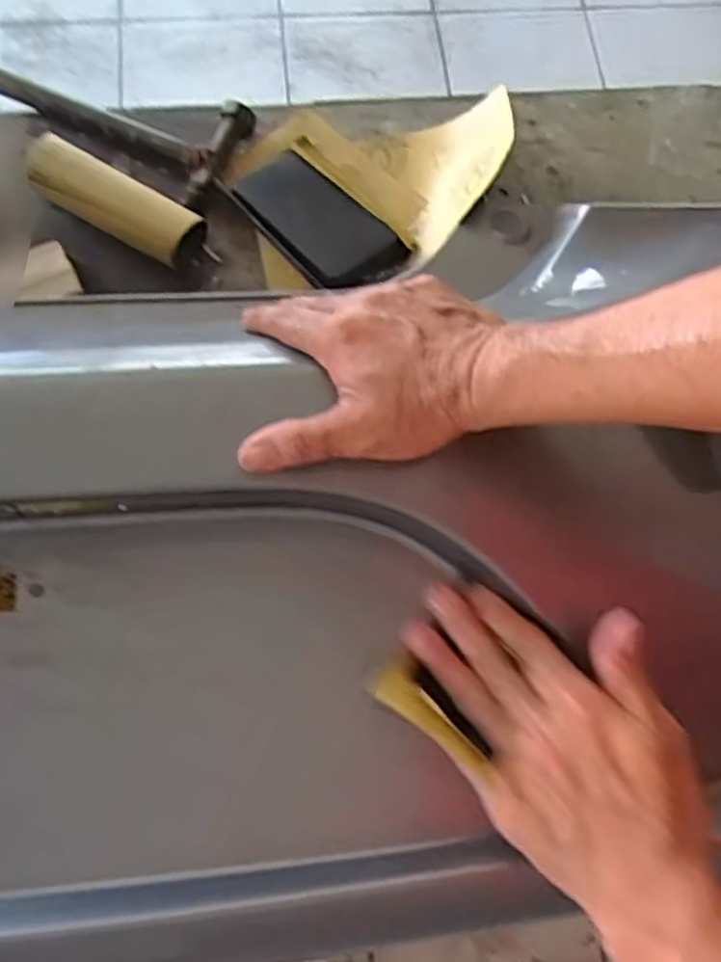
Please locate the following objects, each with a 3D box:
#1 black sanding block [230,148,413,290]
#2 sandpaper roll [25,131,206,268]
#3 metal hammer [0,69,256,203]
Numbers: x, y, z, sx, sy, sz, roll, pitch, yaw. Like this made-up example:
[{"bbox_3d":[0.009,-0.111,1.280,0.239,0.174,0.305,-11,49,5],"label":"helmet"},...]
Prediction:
[{"bbox_3d":[-0.031,-0.204,0.606,0.073,0.017,0.135,-41,80,-15],"label":"black sanding block"},{"bbox_3d":[-0.193,-0.215,0.595,0.146,0.037,0.051,31,73,6],"label":"sandpaper roll"},{"bbox_3d":[-0.194,-0.310,0.635,0.211,0.022,0.090,32,73,6],"label":"metal hammer"}]

